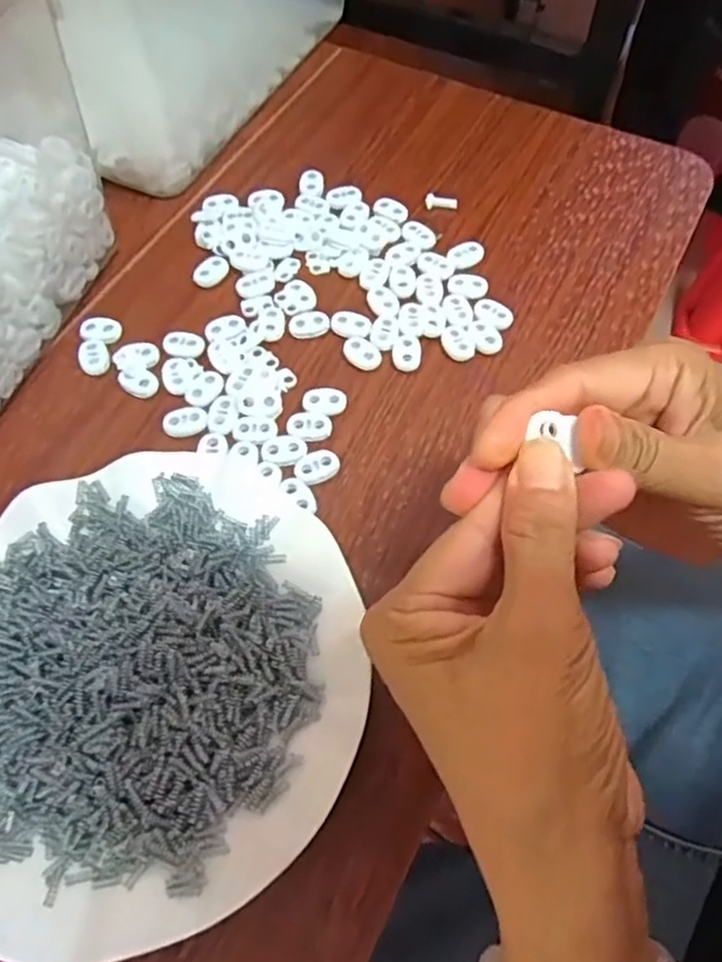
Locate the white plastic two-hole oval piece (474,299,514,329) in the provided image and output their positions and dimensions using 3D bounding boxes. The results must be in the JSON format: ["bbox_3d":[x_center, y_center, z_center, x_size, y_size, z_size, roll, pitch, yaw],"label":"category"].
[{"bbox_3d":[0.073,-0.092,0.365,0.022,0.006,0.016,31,67,15],"label":"white plastic two-hole oval piece"}]

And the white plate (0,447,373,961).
[{"bbox_3d":[-0.091,0.076,0.269,0.180,0.025,0.183,0,63,0],"label":"white plate"}]

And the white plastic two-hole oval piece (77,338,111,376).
[{"bbox_3d":[-0.145,-0.068,0.355,0.017,0.004,0.025,-19,65,-10],"label":"white plastic two-hole oval piece"}]

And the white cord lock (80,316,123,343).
[{"bbox_3d":[-0.145,-0.085,0.362,0.023,0.004,0.016,5,63,3],"label":"white cord lock"}]

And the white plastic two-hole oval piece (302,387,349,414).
[{"bbox_3d":[-0.019,-0.040,0.341,0.022,0.008,0.015,6,63,3],"label":"white plastic two-hole oval piece"}]

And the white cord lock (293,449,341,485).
[{"bbox_3d":[-0.022,-0.007,0.323,0.022,0.004,0.016,-21,65,-10],"label":"white cord lock"}]

